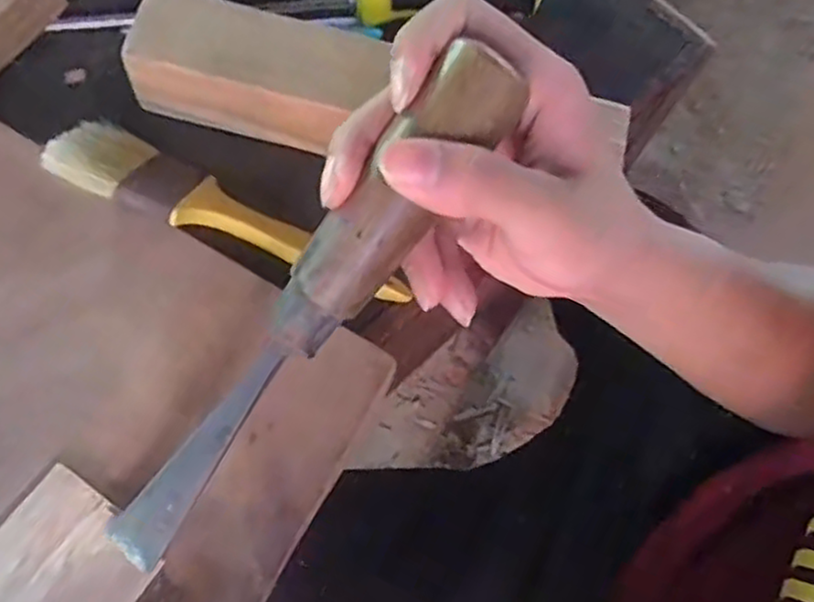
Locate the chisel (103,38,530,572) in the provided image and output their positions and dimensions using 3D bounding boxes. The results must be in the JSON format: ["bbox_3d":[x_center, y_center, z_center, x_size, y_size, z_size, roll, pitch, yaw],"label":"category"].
[{"bbox_3d":[-0.038,0.010,0.256,0.027,0.021,0.221,42,107,12],"label":"chisel"}]

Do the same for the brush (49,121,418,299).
[{"bbox_3d":[-0.082,-0.039,0.354,0.175,0.023,0.041,25,70,-7],"label":"brush"}]

